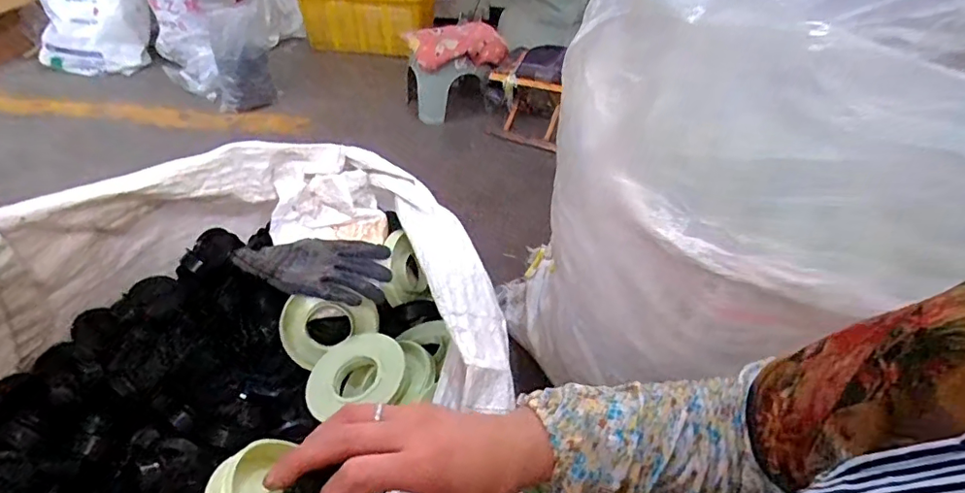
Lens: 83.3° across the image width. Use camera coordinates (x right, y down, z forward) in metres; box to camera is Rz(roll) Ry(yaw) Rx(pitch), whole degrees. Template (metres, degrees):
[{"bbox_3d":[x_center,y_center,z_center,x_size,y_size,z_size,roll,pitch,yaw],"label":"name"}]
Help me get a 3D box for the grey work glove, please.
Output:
[{"bbox_3d":[-0.237,0.030,0.747,0.209,0.037,0.091,6,40,6],"label":"grey work glove"}]

